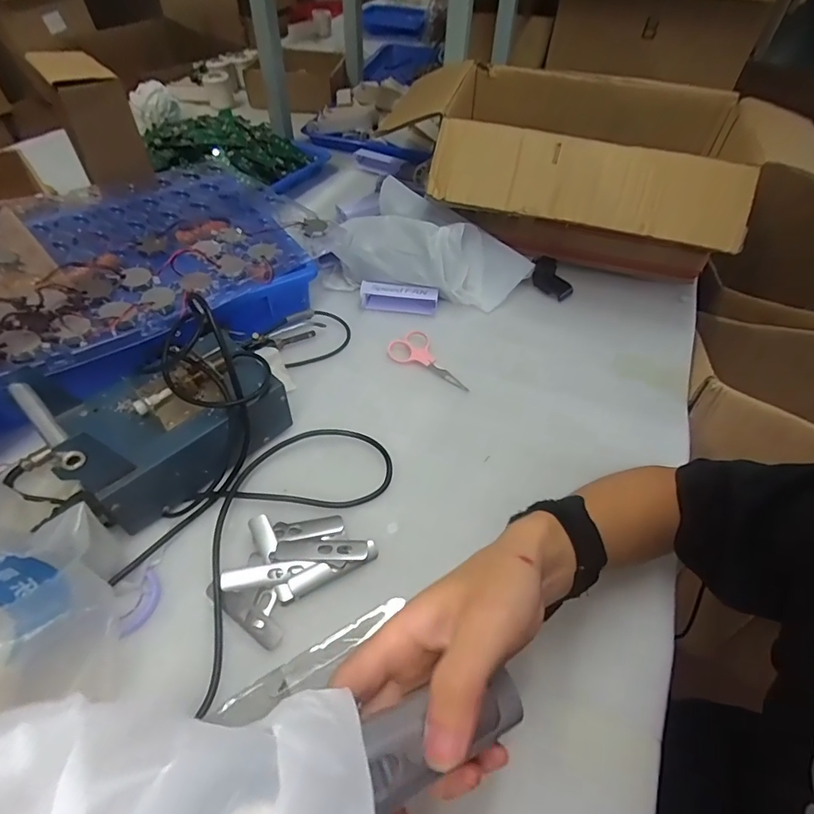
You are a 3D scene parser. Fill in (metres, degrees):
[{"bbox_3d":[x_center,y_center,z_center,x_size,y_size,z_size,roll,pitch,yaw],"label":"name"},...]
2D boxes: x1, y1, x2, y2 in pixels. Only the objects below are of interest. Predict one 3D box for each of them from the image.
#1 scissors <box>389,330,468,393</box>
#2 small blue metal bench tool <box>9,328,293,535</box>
[{"bbox_3d":[0.034,-0.061,0.581,0.109,0.009,0.057,26,53,16],"label":"scissors"},{"bbox_3d":[-0.215,0.006,0.442,0.189,0.108,0.113,-32,60,-27],"label":"small blue metal bench tool"}]

